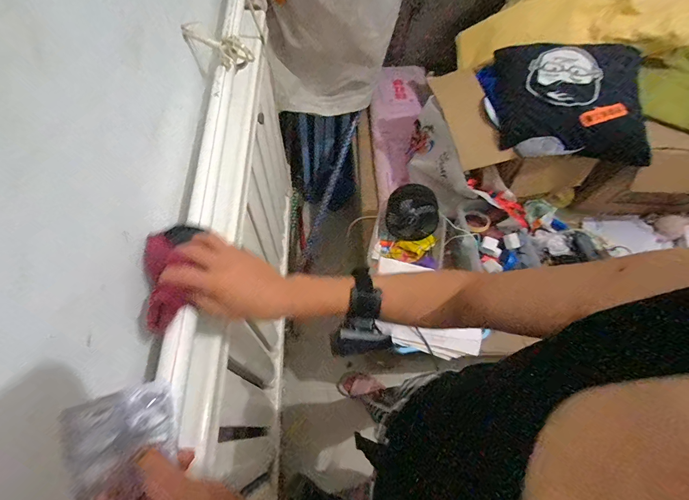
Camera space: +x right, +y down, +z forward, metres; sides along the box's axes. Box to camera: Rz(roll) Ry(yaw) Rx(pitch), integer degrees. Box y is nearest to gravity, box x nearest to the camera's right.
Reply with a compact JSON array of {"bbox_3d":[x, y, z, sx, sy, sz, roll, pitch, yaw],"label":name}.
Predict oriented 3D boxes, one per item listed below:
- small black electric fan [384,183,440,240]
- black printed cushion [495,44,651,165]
[{"bbox_3d":[0.211,-0.117,1.021,0.158,0.133,0.144,15,64,4],"label":"small black electric fan"},{"bbox_3d":[0.669,-0.446,0.946,0.437,0.122,0.380,9,64,1],"label":"black printed cushion"}]

